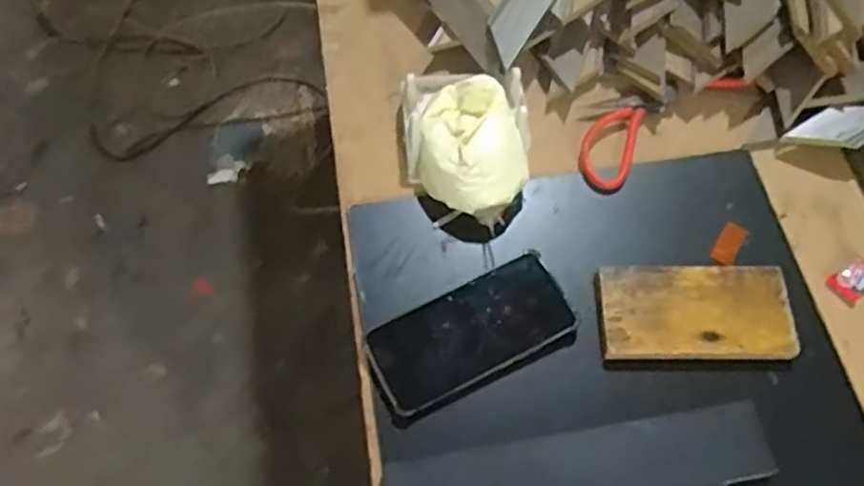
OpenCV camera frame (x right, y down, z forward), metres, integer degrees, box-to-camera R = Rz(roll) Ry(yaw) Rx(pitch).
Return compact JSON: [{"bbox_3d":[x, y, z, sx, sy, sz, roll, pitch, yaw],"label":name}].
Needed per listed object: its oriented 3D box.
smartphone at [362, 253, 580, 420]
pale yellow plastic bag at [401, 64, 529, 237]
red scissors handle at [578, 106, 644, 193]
[{"bbox_3d":[0.031,0.071,0.554,0.160,0.012,0.073,-25,66,-11],"label":"smartphone"},{"bbox_3d":[0.031,-0.095,0.611,0.111,0.048,0.161,-6,64,-2],"label":"pale yellow plastic bag"},{"bbox_3d":[0.164,-0.091,0.637,0.047,0.010,0.095,17,65,9],"label":"red scissors handle"}]

